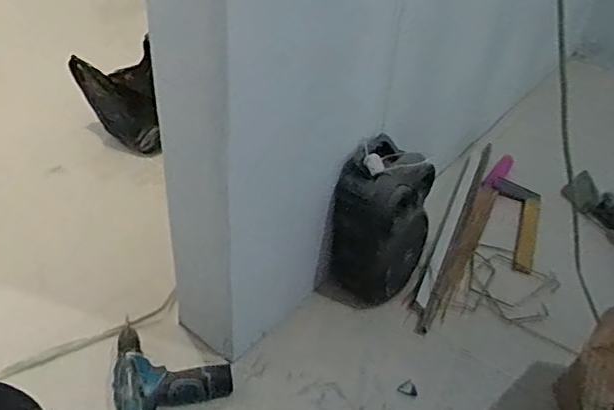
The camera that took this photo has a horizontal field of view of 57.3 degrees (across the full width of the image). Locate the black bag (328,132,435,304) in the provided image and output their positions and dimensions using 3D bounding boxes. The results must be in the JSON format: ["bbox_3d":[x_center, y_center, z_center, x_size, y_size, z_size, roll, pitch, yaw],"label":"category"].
[{"bbox_3d":[0.138,0.039,1.106,0.158,0.296,0.185,24,43,22],"label":"black bag"}]

